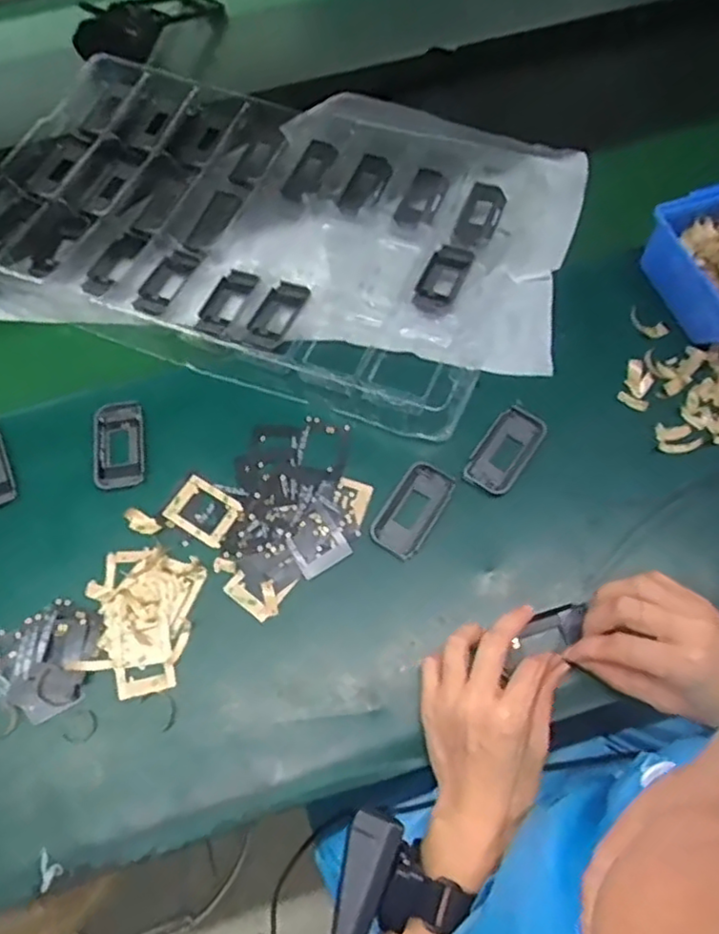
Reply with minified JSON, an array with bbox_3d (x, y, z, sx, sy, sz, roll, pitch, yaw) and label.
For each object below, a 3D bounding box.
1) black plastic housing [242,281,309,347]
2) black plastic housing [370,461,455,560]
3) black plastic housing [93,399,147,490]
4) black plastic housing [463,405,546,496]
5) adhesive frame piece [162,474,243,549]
[{"bbox_3d":[-0.075,-0.135,0.597,0.036,0.020,0.073,23,66,13],"label":"black plastic housing"},{"bbox_3d":[0.041,0.031,0.514,0.040,0.008,0.077,28,67,15],"label":"black plastic housing"},{"bbox_3d":[-0.196,-0.019,0.542,0.041,0.004,0.077,-10,63,-3],"label":"black plastic housing"},{"bbox_3d":[0.118,-0.016,0.532,0.039,0.014,0.080,31,68,16],"label":"black plastic housing"},{"bbox_3d":[-0.121,0.033,0.517,0.053,0.004,0.041,31,68,16],"label":"adhesive frame piece"}]

